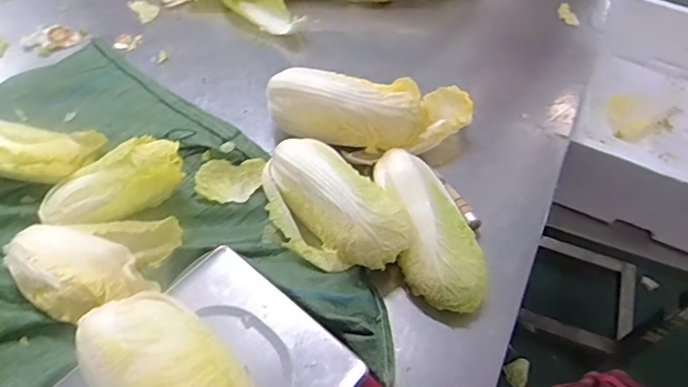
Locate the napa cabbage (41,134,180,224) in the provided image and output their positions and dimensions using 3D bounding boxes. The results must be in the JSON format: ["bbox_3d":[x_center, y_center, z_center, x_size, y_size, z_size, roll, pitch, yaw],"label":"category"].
[{"bbox_3d":[-0.318,-0.010,0.732,0.193,0.069,0.090,-26,60,-21],"label":"napa cabbage"}]

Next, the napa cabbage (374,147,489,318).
[{"bbox_3d":[0.115,0.049,0.724,0.105,0.079,0.236,-11,56,-11],"label":"napa cabbage"}]

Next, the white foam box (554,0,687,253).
[{"bbox_3d":[0.721,-0.154,1.167,0.391,0.221,0.558,24,56,13],"label":"white foam box"}]

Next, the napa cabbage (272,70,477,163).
[{"bbox_3d":[0.044,-0.117,0.817,0.306,0.117,0.128,-1,54,-4],"label":"napa cabbage"}]

